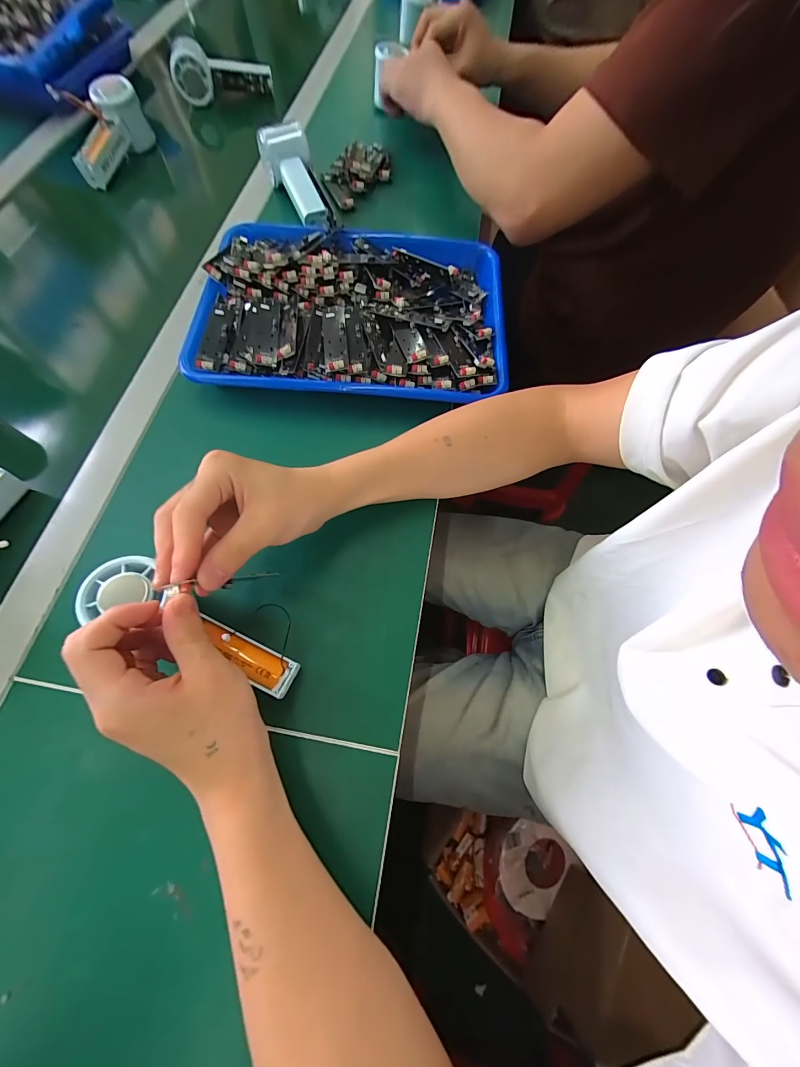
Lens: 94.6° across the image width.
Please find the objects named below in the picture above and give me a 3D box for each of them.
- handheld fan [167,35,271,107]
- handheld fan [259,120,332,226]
[{"bbox_3d":[-0.291,-0.751,0.599,0.154,0.060,0.049,-14,71,-7],"label":"handheld fan"},{"bbox_3d":[-0.131,-0.468,0.494,0.059,0.044,0.139,-27,87,-11],"label":"handheld fan"}]

